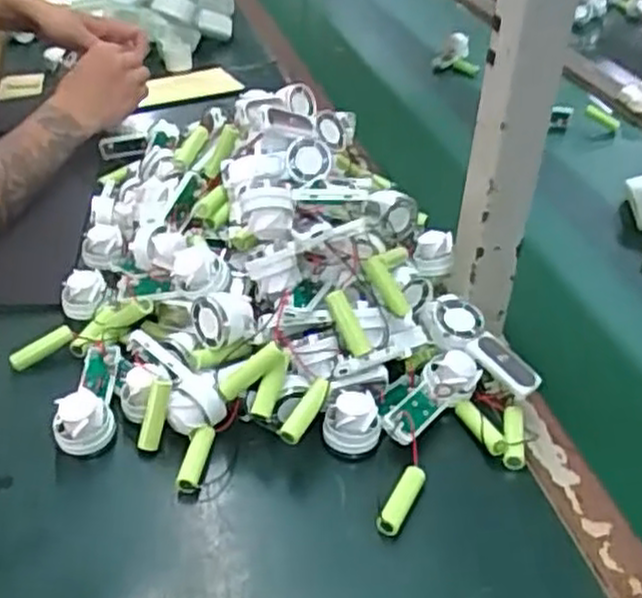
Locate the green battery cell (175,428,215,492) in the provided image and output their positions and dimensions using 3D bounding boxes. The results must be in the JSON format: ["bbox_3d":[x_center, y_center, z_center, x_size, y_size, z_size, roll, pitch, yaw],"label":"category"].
[{"bbox_3d":[-0.086,0.110,0.532,0.014,0.015,0.050,6,37,5],"label":"green battery cell"}]

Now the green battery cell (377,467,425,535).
[{"bbox_3d":[0.053,0.131,0.508,0.014,0.016,0.055,20,40,22],"label":"green battery cell"}]

